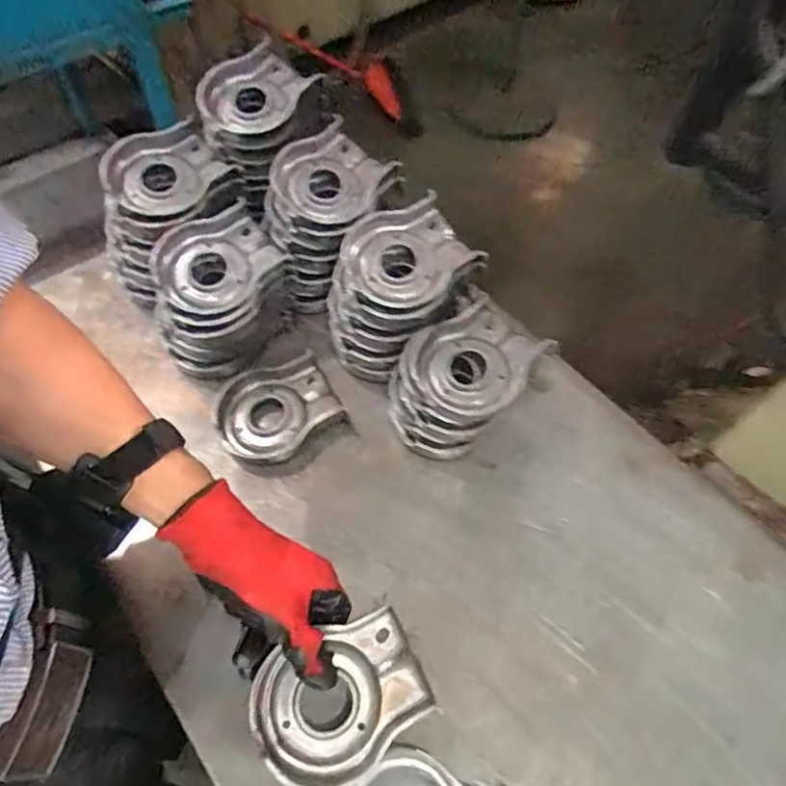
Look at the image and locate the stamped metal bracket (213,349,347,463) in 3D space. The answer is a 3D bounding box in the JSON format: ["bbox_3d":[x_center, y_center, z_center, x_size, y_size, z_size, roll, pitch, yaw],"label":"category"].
[{"bbox_3d":[-0.121,0.013,0.586,0.120,0.027,0.093,-23,62,-17],"label":"stamped metal bracket"}]

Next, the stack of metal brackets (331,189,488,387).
[{"bbox_3d":[0.005,-0.100,0.595,0.121,0.132,0.141,35,62,18],"label":"stack of metal brackets"}]

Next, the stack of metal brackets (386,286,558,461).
[{"bbox_3d":[0.070,-0.012,0.572,0.114,0.092,0.146,33,61,17],"label":"stack of metal brackets"}]

